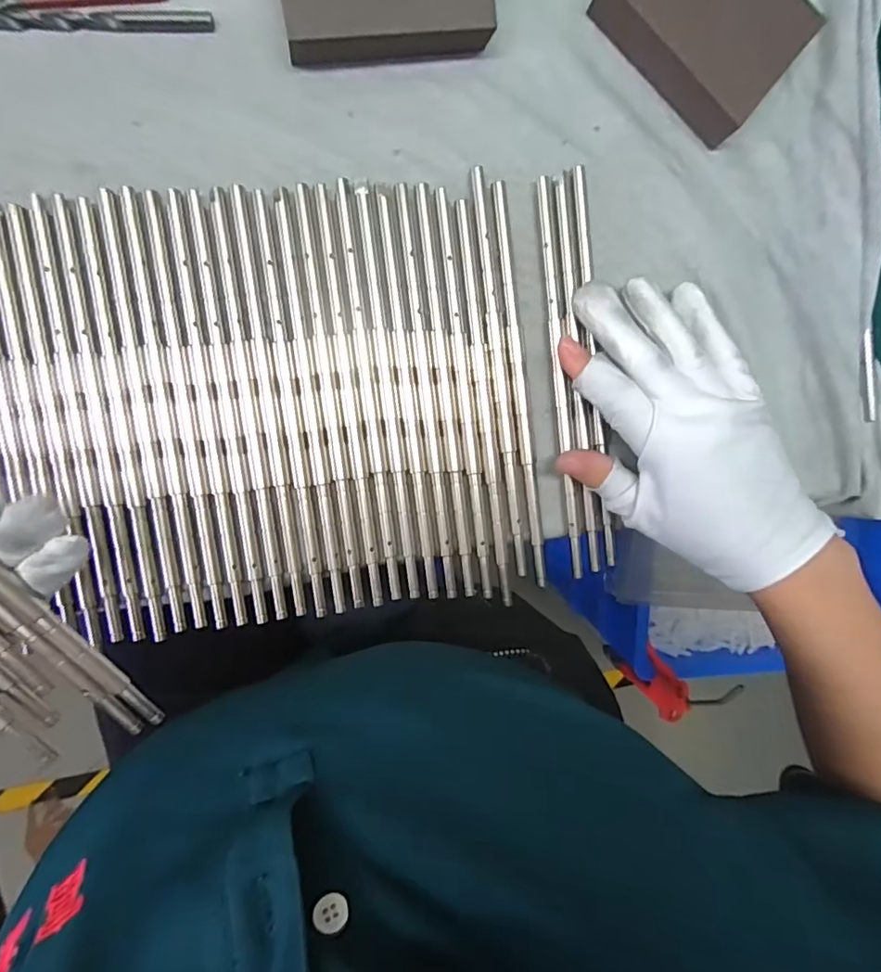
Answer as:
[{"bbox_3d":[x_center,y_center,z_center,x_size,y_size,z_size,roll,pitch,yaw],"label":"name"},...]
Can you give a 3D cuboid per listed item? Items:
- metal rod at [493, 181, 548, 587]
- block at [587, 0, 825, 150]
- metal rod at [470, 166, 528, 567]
[{"bbox_3d":[0.043,-0.051,0.291,0.009,0.004,0.210,-8,96,-8],"label":"metal rod"},{"bbox_3d":[0.133,-0.236,0.276,0.095,0.026,0.072,38,89,-10],"label":"block"},{"bbox_3d":[0.032,-0.056,0.289,0.008,0.004,0.211,-8,96,-8],"label":"metal rod"}]

